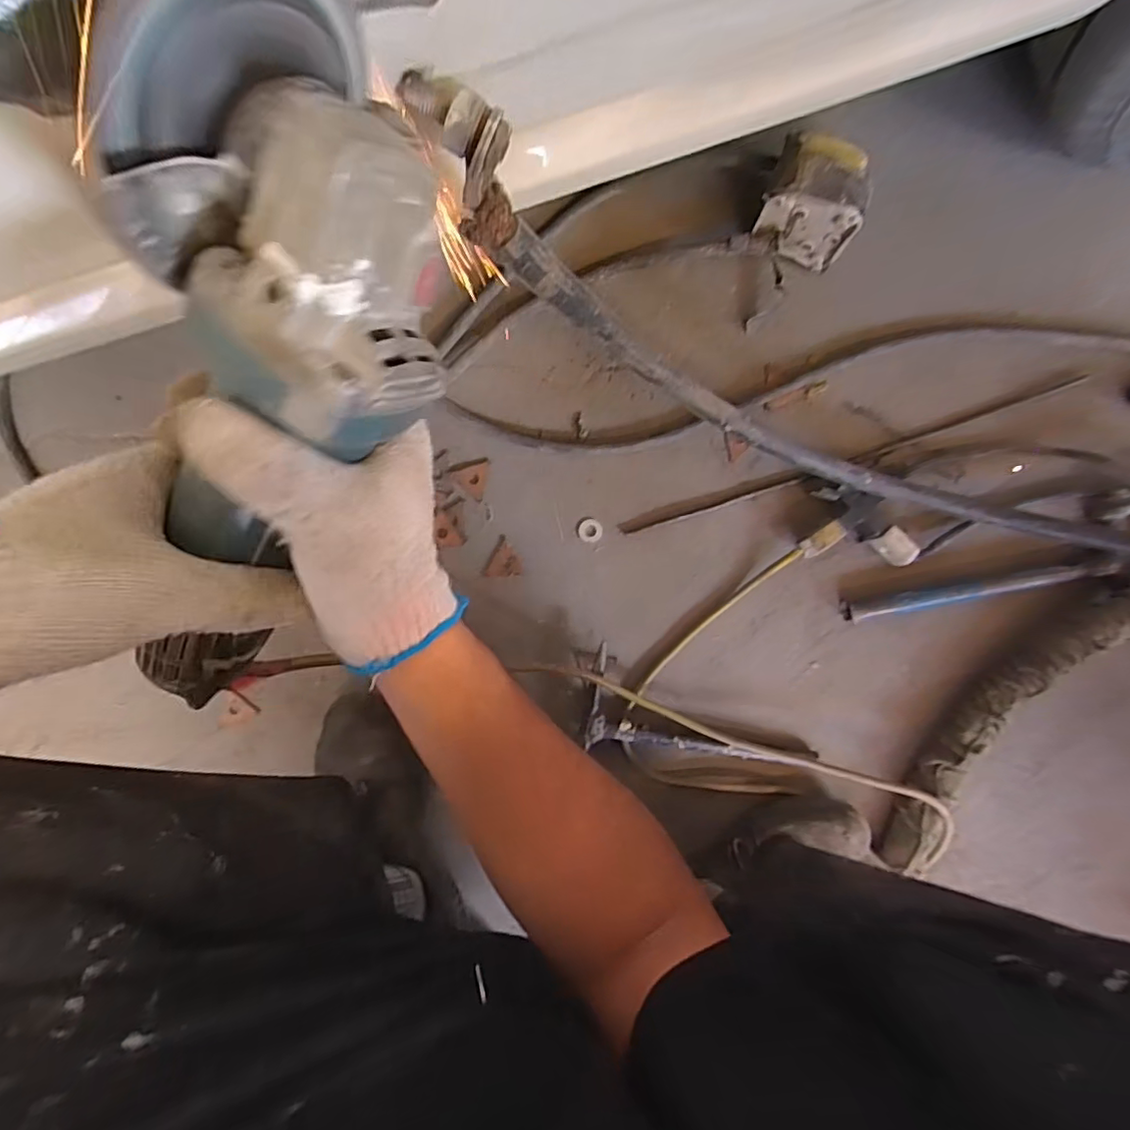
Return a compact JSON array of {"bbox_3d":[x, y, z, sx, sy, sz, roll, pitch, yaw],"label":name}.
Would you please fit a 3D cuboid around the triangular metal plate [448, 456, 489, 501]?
[{"bbox_3d":[-0.092,-0.084,0.579,0.040,0.004,0.039,-17,93,-2],"label":"triangular metal plate"}]

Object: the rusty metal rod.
[{"bbox_3d":[0.293,-0.110,0.582,0.491,0.016,0.013,-18,93,-2],"label":"rusty metal rod"}]

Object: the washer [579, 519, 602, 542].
[{"bbox_3d":[0.026,-0.035,0.585,0.023,0.004,0.023,-3,92,-3],"label":"washer"}]

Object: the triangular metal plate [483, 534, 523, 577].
[{"bbox_3d":[-0.064,-0.009,0.585,0.039,0.004,0.040,-3,92,-3],"label":"triangular metal plate"}]

